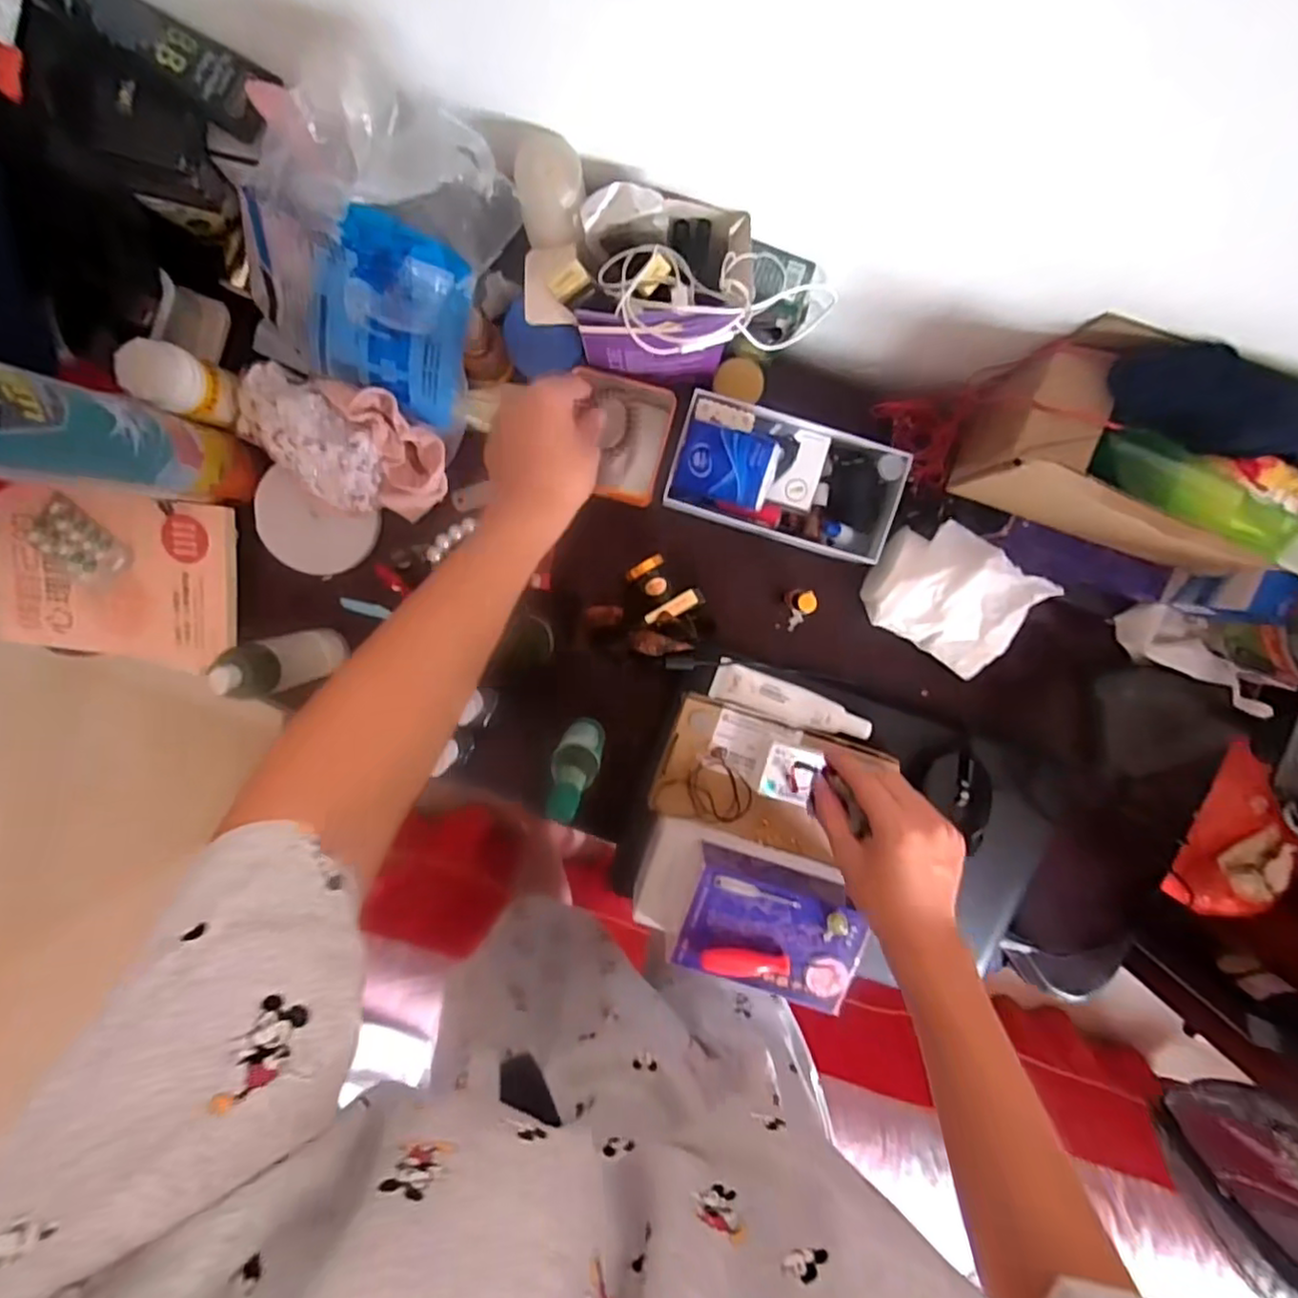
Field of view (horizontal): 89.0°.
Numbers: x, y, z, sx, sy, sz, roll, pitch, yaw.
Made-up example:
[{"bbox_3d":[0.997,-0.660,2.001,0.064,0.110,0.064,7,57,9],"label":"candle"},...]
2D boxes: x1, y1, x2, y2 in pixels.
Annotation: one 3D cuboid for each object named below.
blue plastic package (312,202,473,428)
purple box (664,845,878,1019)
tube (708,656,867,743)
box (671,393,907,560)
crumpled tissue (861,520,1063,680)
[{"bbox_3d":[-0.183,-0.234,0.473,0.109,0.153,0.057,16,63,-20],"label":"blue plastic package"},{"bbox_3d":[0.098,0.228,0.542,0.144,0.047,0.102,17,98,-2],"label":"purple box"},{"bbox_3d":[0.127,0.050,0.592,0.141,0.020,0.036,20,98,-3],"label":"tube"},{"bbox_3d":[0.116,-0.142,0.556,0.191,0.049,0.103,16,98,-2],"label":"box"},{"bbox_3d":[0.259,-0.042,0.564,0.125,0.058,0.100,28,97,-4],"label":"crumpled tissue"}]

